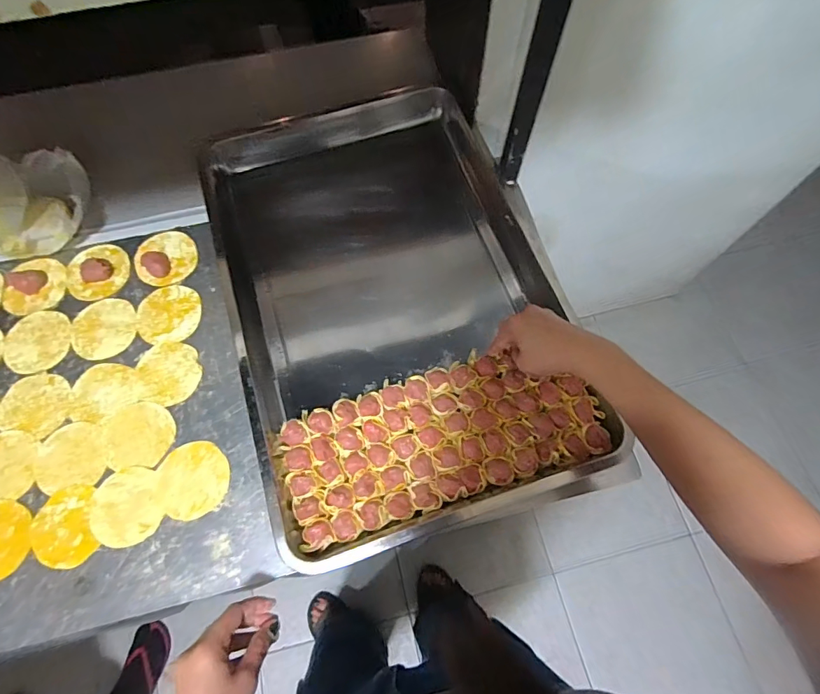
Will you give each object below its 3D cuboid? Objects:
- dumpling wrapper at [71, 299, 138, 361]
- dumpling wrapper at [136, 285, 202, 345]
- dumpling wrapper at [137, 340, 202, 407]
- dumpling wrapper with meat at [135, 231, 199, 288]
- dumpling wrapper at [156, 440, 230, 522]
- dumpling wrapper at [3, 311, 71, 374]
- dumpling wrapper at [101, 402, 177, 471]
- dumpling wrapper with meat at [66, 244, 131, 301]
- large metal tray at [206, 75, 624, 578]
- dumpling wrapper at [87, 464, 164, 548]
[{"bbox_3d":[-0.399,-0.025,0.586,0.079,0.004,0.084,0,68,0],"label":"dumpling wrapper"},{"bbox_3d":[-0.319,-0.044,0.597,0.081,0.004,0.082,0,67,1],"label":"dumpling wrapper"},{"bbox_3d":[-0.302,0.032,0.566,0.073,0.004,0.084,-21,69,-8],"label":"dumpling wrapper"},{"bbox_3d":[-0.339,-0.126,0.621,0.078,0.015,0.086,-16,69,-6],"label":"dumpling wrapper with meat"},{"bbox_3d":[-0.248,0.152,0.516,0.078,0.004,0.083,0,68,1],"label":"dumpling wrapper"},{"bbox_3d":[-0.480,-0.007,0.581,0.080,0.004,0.083,1,69,-1],"label":"dumpling wrapper"},{"bbox_3d":[-0.324,0.104,0.536,0.084,0.004,0.077,-6,68,-2],"label":"dumpling wrapper"},{"bbox_3d":[-0.431,-0.108,0.612,0.091,0.016,0.081,37,73,14],"label":"dumpling wrapper with meat"},{"bbox_3d":[-0.035,-0.089,0.593,0.381,0.076,0.615,-17,69,-9],"label":"large metal tray"},{"bbox_3d":[-0.320,0.180,0.504,0.075,0.004,0.082,0,68,0],"label":"dumpling wrapper"}]

